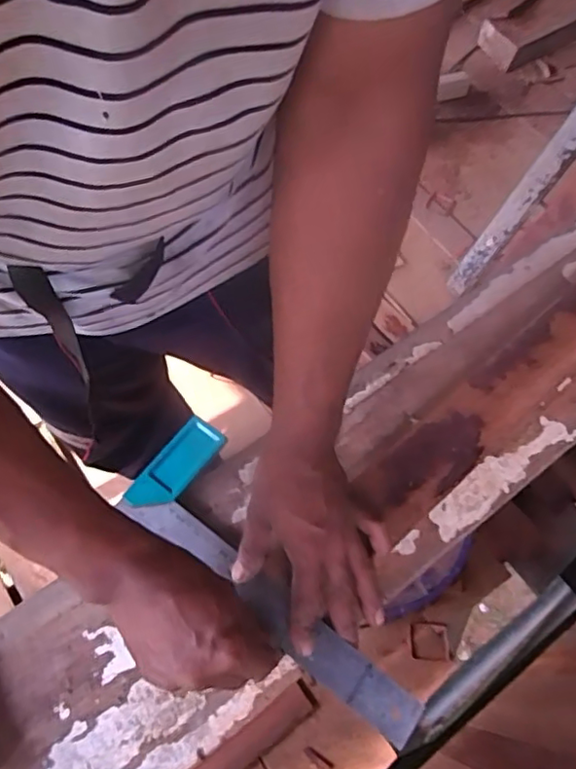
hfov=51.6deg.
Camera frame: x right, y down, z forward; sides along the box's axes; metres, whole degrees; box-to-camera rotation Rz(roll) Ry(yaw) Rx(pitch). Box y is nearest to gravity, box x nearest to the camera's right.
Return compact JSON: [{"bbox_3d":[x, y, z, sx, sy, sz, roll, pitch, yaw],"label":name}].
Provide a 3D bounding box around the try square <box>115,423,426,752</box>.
[{"bbox_3d":[-0.014,0.166,0.501,0.101,0.015,0.303,-40,73,-19],"label":"try square"}]

